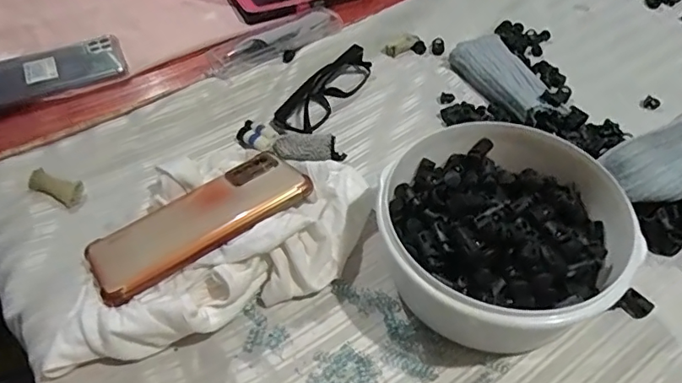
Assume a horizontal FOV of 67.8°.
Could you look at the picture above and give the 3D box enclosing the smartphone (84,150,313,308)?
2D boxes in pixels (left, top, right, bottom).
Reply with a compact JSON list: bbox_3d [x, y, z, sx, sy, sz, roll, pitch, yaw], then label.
[{"bbox_3d":[-0.106,0.020,0.381,0.160,0.010,0.074,-31,40,-21],"label":"smartphone"}]

